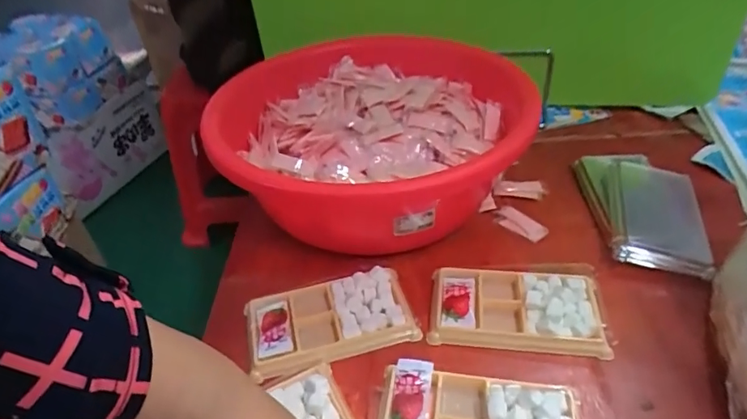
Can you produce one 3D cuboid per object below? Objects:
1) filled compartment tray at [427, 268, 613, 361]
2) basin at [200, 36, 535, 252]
[{"bbox_3d":[0.117,0.083,0.403,0.136,0.022,0.072,2,39,10],"label":"filled compartment tray"},{"bbox_3d":[-0.007,-0.067,0.504,0.281,0.123,0.283,-4,39,3],"label":"basin"}]

